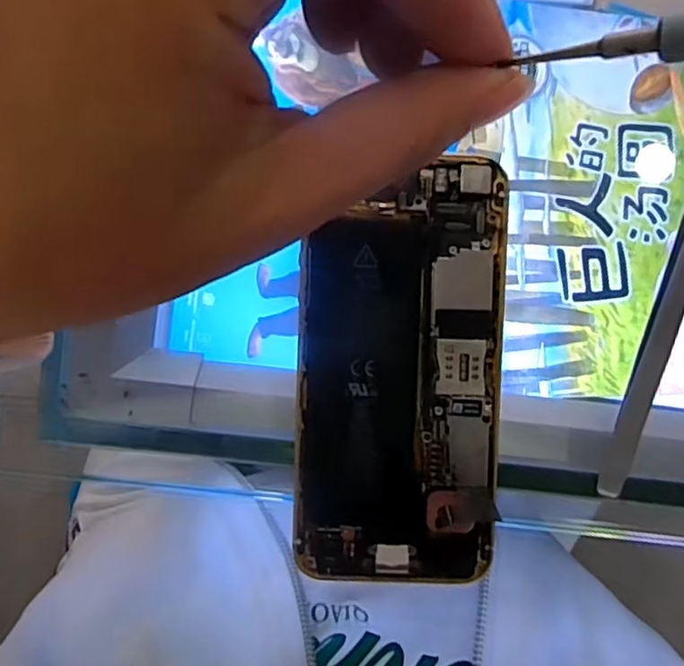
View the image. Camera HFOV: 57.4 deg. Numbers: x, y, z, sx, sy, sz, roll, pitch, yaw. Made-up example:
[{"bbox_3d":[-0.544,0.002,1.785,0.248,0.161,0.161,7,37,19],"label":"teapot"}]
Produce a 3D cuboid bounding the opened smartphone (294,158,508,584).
[{"bbox_3d":[0.017,0.013,0.182,0.057,0.004,0.119,2,93,0],"label":"opened smartphone"}]

